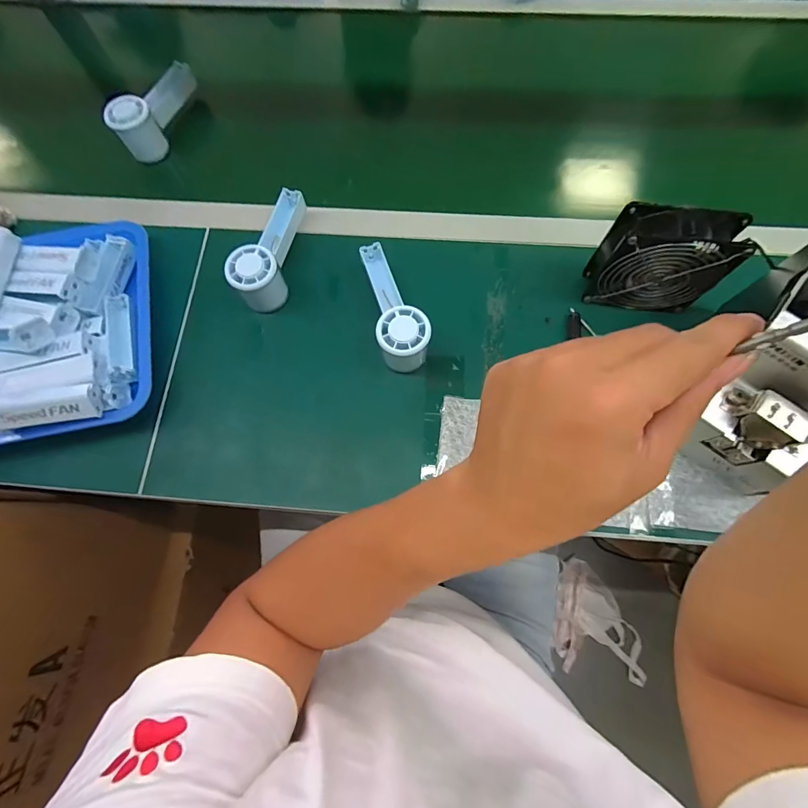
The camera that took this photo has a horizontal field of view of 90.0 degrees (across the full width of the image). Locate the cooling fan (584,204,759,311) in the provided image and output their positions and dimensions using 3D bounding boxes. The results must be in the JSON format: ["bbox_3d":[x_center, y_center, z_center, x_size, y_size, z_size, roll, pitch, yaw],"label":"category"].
[{"bbox_3d":[0.273,-0.149,0.435,0.122,0.116,0.051,11,73,3],"label":"cooling fan"}]

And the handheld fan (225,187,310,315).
[{"bbox_3d":[-0.160,-0.188,0.493,0.050,0.066,0.154,10,73,4],"label":"handheld fan"}]

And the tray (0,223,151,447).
[{"bbox_3d":[-0.445,-0.079,0.445,0.307,0.070,0.252,-14,73,-3],"label":"tray"}]

